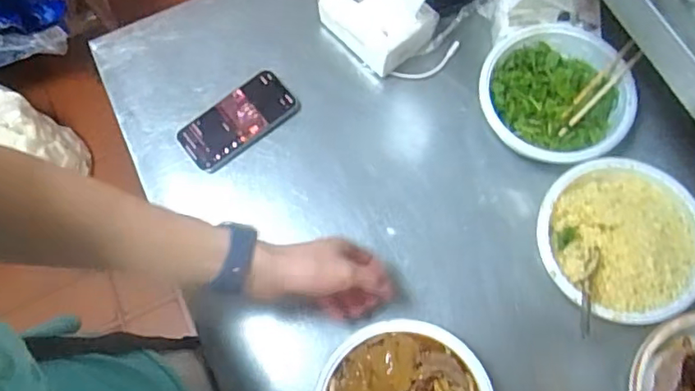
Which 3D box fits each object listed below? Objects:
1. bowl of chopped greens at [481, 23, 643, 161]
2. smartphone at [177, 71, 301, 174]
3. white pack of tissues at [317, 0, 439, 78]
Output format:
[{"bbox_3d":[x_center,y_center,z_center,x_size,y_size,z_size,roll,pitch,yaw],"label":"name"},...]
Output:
[{"bbox_3d":[0.241,-0.115,0.639,0.155,0.051,0.162,0,70,1],"label":"bowl of chopped greens"},{"bbox_3d":[-0.132,-0.090,0.673,0.144,0.012,0.072,-35,73,-10],"label":"smartphone"},{"bbox_3d":[0.034,-0.225,0.670,0.124,0.100,0.087,40,76,14],"label":"white pack of tissues"}]

